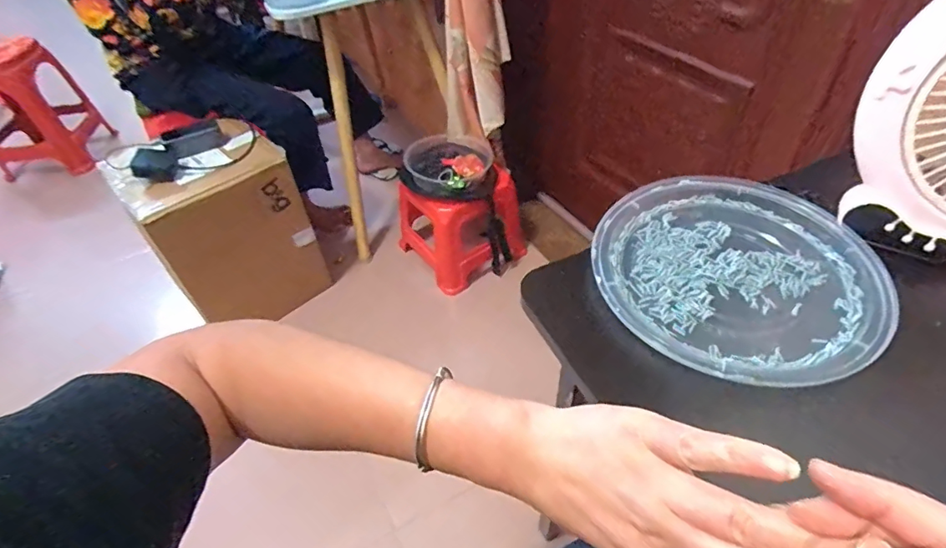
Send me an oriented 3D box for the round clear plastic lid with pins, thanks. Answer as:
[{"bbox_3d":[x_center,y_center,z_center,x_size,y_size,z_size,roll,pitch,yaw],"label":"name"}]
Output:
[{"bbox_3d":[0.230,-0.008,0.445,0.227,0.013,0.231,-3,45,3],"label":"round clear plastic lid with pins"}]

